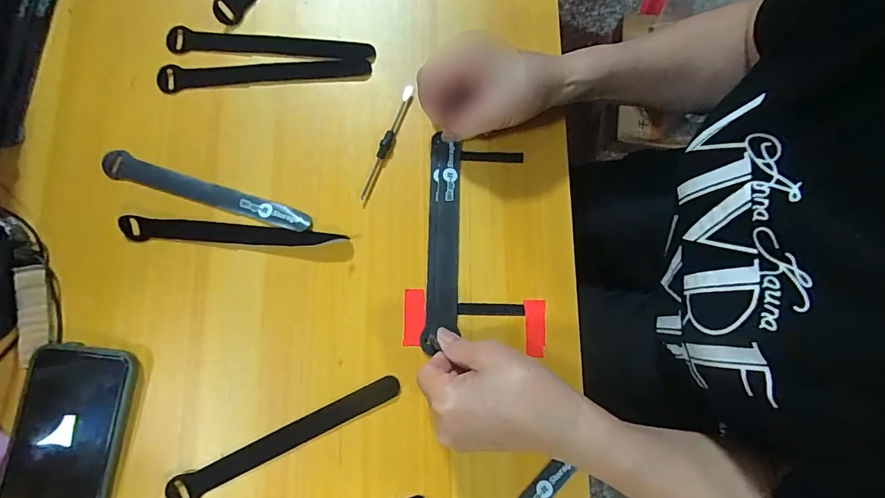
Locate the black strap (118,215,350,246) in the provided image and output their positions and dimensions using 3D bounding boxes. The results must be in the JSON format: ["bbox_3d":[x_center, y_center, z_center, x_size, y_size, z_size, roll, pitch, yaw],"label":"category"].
[{"bbox_3d":[-0.182,-0.014,0.369,0.188,0.013,0.019,3,80,-1],"label":"black strap"}]

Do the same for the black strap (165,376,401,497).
[{"bbox_3d":[-0.127,0.154,0.345,0.195,0.004,0.022,-26,81,-6],"label":"black strap"}]

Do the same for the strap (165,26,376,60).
[{"bbox_3d":[-0.163,-0.194,0.406,0.192,0.006,0.022,3,78,0],"label":"strap"}]

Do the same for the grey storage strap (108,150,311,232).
[{"bbox_3d":[-0.211,-0.051,0.384,0.195,0.009,0.021,17,80,2],"label":"grey storage strap"}]

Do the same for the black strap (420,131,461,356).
[{"bbox_3d":[0.001,-0.008,0.377,0.029,0.009,0.188,2,81,-1],"label":"black strap"}]

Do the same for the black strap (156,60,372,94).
[{"bbox_3d":[-0.166,-0.164,0.402,0.194,0.006,0.025,-2,80,-1],"label":"black strap"}]

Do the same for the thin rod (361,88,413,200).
[{"bbox_3d":[-0.051,-0.098,0.390,0.009,0.007,0.113,21,80,3],"label":"thin rod"}]

